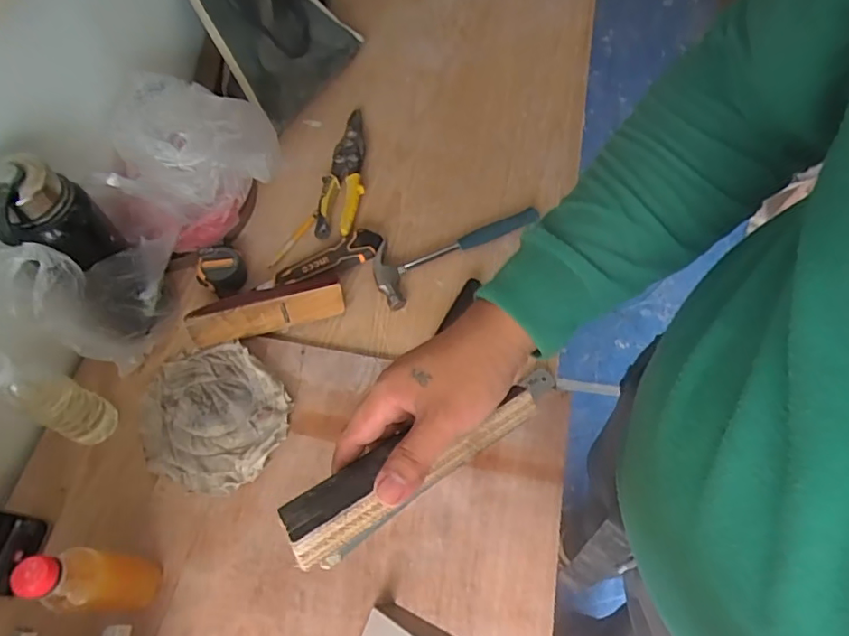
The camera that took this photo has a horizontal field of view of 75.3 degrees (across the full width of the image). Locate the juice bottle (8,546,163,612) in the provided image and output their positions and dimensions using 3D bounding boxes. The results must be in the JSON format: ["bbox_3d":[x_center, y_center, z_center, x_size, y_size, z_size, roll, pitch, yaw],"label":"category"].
[{"bbox_3d":[-0.289,0.239,0.498,0.048,0.176,0.053,-2,63,1],"label":"juice bottle"}]

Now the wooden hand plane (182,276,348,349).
[{"bbox_3d":[-0.200,-0.010,0.701,0.192,0.051,0.047,-16,64,-8],"label":"wooden hand plane"}]

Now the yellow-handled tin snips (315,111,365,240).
[{"bbox_3d":[-0.122,-0.222,0.831,0.060,0.024,0.222,2,62,1],"label":"yellow-handled tin snips"}]

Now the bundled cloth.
[{"bbox_3d":[-0.257,0.111,0.655,0.186,0.024,0.162,36,68,17],"label":"bundled cloth"}]

